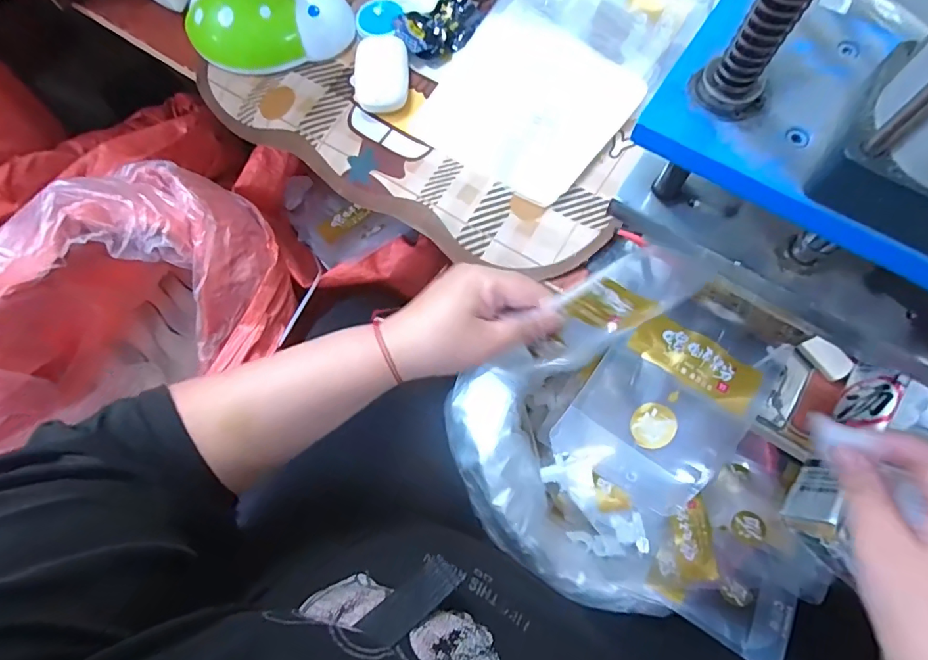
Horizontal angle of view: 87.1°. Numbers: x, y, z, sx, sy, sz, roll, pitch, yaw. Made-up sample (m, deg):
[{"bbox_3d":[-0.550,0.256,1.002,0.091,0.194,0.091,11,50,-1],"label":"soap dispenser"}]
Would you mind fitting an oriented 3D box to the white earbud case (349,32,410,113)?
[{"bbox_3d":[-0.091,-0.279,0.535,0.060,0.021,0.089,-1,72,1],"label":"white earbud case"}]

